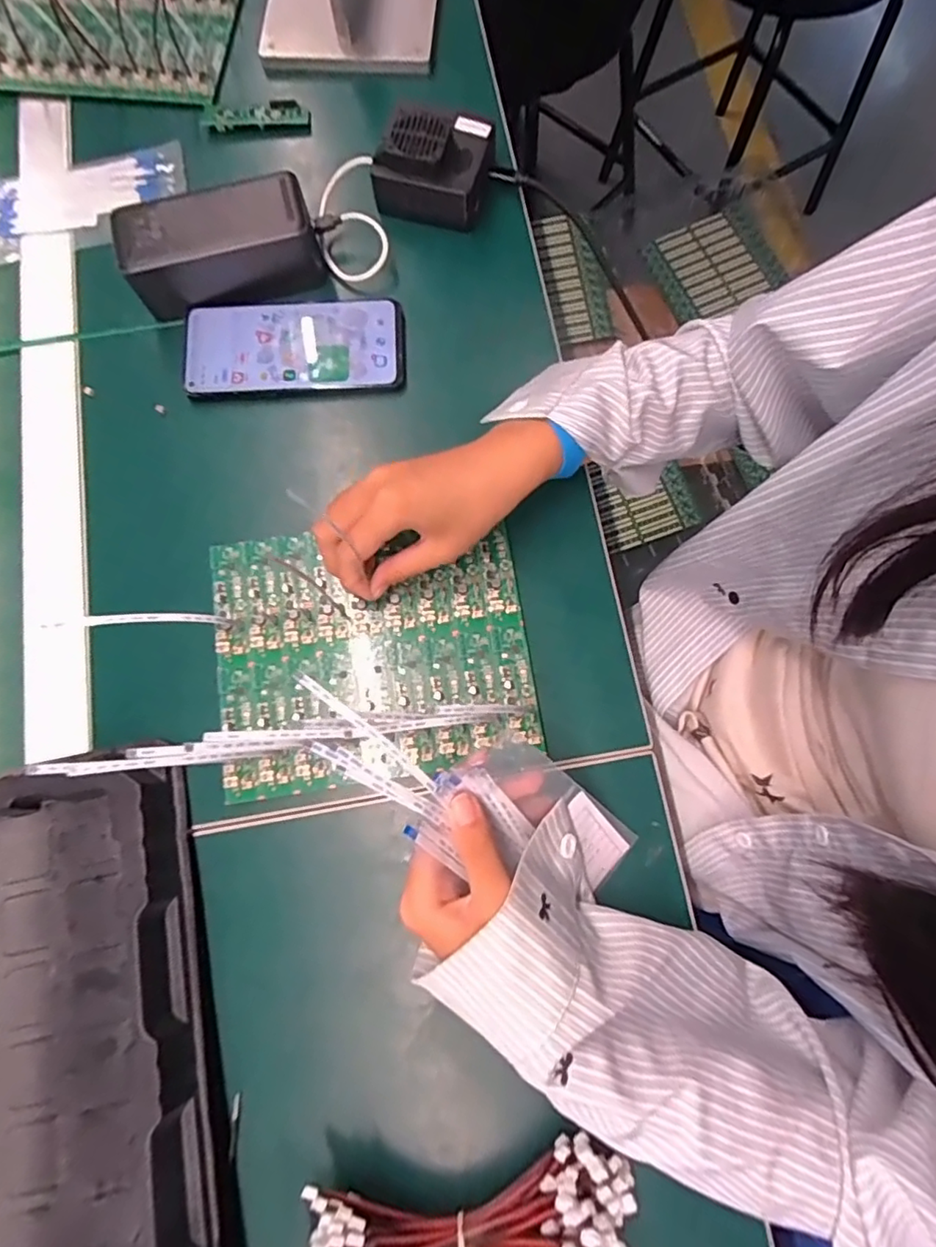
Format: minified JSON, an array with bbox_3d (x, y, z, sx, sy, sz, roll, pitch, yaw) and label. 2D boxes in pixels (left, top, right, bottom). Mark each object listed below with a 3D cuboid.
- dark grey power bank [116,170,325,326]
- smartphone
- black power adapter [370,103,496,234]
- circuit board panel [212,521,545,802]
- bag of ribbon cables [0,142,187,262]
[{"bbox_3d":[-0.175,-0.269,0.415,0.132,0.046,0.057,-13,77,-3],"label":"dark grey power bank"},{"bbox_3d":[-0.126,-0.202,0.421,0.155,0.012,0.073,-1,78,2],"label":"smartphone"},{"bbox_3d":[-0.025,-0.341,0.428,0.079,0.045,0.065,15,77,4],"label":"black power adapter"},{"bbox_3d":[-0.062,0.015,0.372,0.195,0.013,0.157,-6,79,-2],"label":"circuit board panel"},{"bbox_3d":[-0.302,-0.331,0.455,0.160,0.010,0.077,-13,78,0],"label":"bag of ribbon cables"}]

